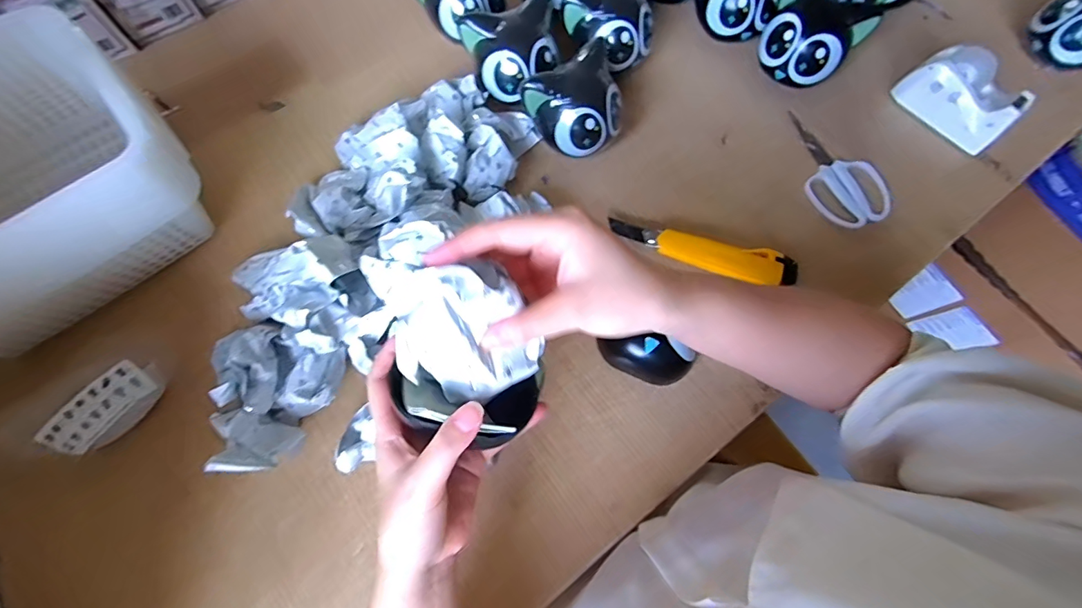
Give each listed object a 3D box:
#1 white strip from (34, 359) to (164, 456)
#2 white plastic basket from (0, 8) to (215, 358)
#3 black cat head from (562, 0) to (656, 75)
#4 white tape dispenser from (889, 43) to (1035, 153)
[{"bbox_3d":[-0.363,0.092,0.398,0.039,0.040,0.082,39,74,12],"label":"white strip"},{"bbox_3d":[-0.441,-0.079,0.405,0.273,0.152,0.193,-42,75,-14],"label":"white plastic basket"},{"bbox_3d":[0.080,-0.306,0.529,0.096,0.075,0.089,0,69,0],"label":"black cat head"},{"bbox_3d":[0.461,-0.226,0.519,0.050,0.066,0.113,-34,75,-12],"label":"white tape dispenser"}]

